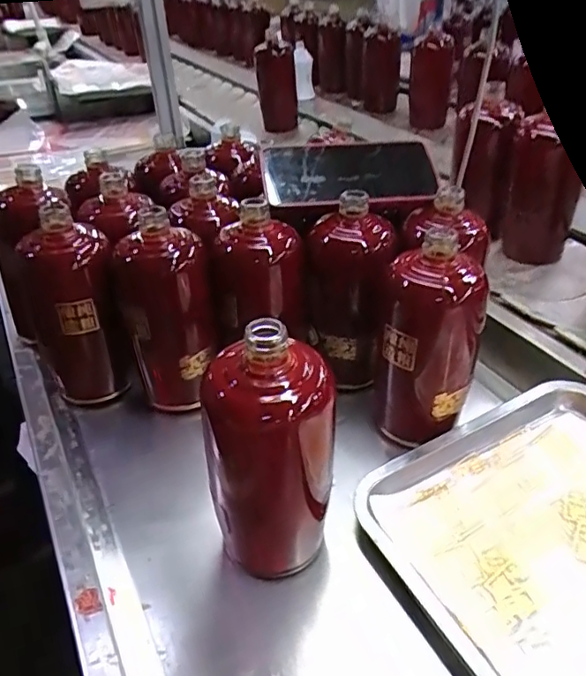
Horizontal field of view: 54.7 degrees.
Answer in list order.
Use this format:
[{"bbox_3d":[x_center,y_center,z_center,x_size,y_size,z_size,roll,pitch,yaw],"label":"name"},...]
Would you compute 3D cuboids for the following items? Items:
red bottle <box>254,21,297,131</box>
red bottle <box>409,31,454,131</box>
[{"bbox_3d":[-0.036,-0.576,1.260,0.084,0.221,0.075,-6,15,-3],"label":"red bottle"},{"bbox_3d":[0.288,-0.533,1.192,0.083,0.164,0.097,4,37,10],"label":"red bottle"}]

